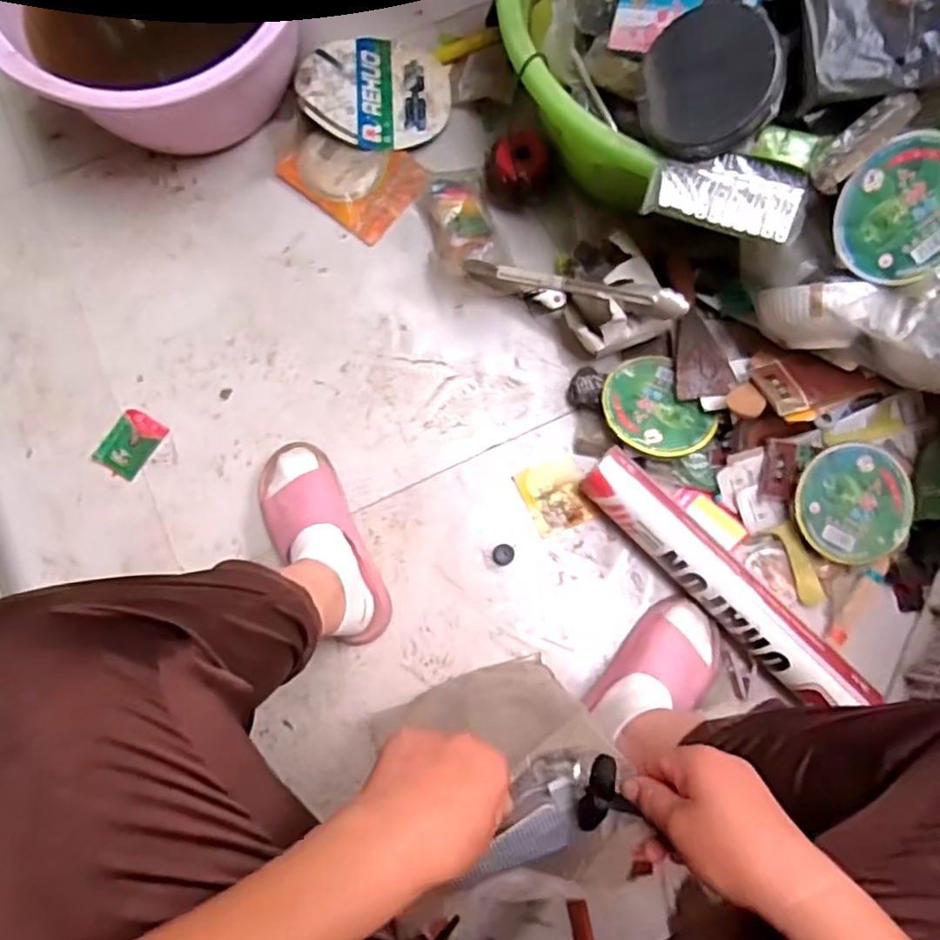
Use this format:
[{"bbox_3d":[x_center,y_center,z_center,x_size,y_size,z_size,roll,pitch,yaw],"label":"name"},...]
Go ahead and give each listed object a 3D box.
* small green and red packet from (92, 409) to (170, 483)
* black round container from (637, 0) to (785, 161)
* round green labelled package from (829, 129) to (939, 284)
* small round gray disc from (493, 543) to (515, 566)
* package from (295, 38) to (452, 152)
[{"bbox_3d":[-0.422,-0.032,0.824,0.060,0.006,0.080,29,80,6],"label":"small green and red packet"},{"bbox_3d":[0.238,-0.380,0.655,0.139,0.045,0.139,4,99,25],"label":"black round container"},{"bbox_3d":[0.429,-0.253,0.648,0.134,0.012,0.132,2,114,5],"label":"round green labelled package"},{"bbox_3d":[0.041,0.103,0.799,0.026,0.011,0.025,0,79,1],"label":"small round gray disc"},{"bbox_3d":[-0.127,-0.507,0.894,0.194,0.038,0.150,-7,79,-1],"label":"package"}]

